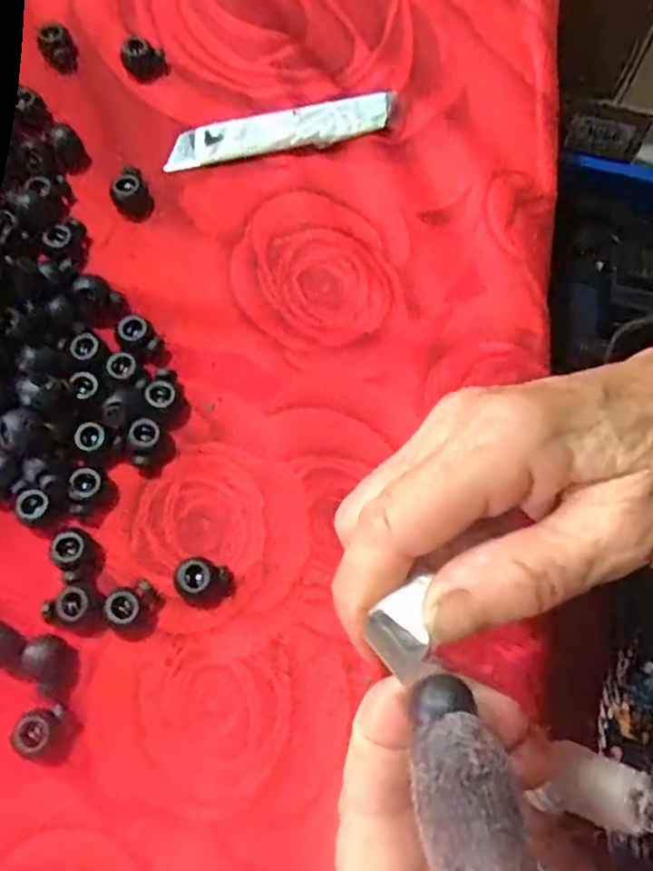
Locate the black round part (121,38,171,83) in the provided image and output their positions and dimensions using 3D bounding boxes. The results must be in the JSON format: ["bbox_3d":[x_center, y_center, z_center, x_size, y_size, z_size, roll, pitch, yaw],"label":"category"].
[{"bbox_3d":[-0.084,-0.174,0.315,0.019,0.013,0.014,-27,74,-11],"label":"black round part"}]

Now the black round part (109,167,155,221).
[{"bbox_3d":[-0.083,-0.102,0.291,0.016,0.011,0.020,-24,71,-10],"label":"black round part"}]

